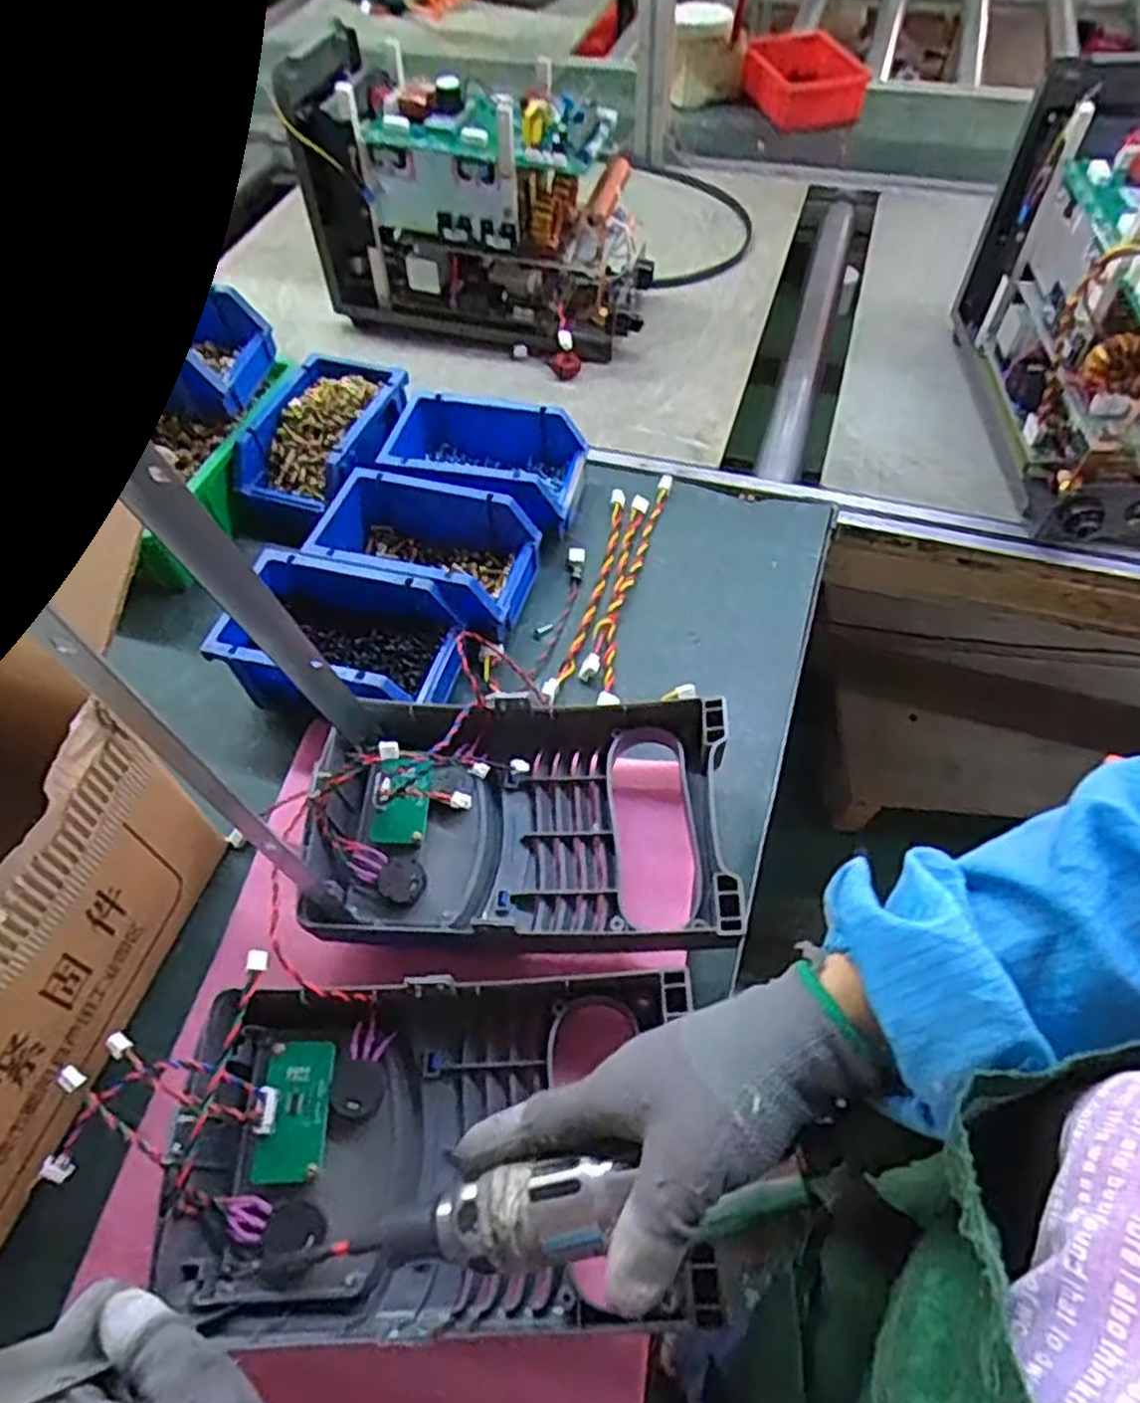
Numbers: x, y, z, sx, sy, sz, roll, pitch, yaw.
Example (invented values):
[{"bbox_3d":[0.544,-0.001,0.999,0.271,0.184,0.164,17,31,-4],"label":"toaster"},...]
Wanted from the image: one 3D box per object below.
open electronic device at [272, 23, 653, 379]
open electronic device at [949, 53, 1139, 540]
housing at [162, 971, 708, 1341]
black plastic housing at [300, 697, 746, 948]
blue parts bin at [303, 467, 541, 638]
[{"bbox_3d":[-0.097,-0.505,0.829,0.338,0.215,0.149,19,59,15],"label":"open electronic device"},{"bbox_3d":[0.470,-0.327,0.661,0.163,0.253,0.312,-10,56,-4],"label":"open electronic device"},{"bbox_3d":[-0.062,0.221,0.403,0.253,0.073,0.158,-2,56,1],"label":"housing"},{"bbox_3d":[-0.028,0.076,0.512,0.252,0.071,0.166,0,56,3],"label":"black plastic housing"},{"bbox_3d":[-0.117,-0.118,0.633,0.168,0.066,0.099,12,57,10],"label":"blue parts bin"}]

